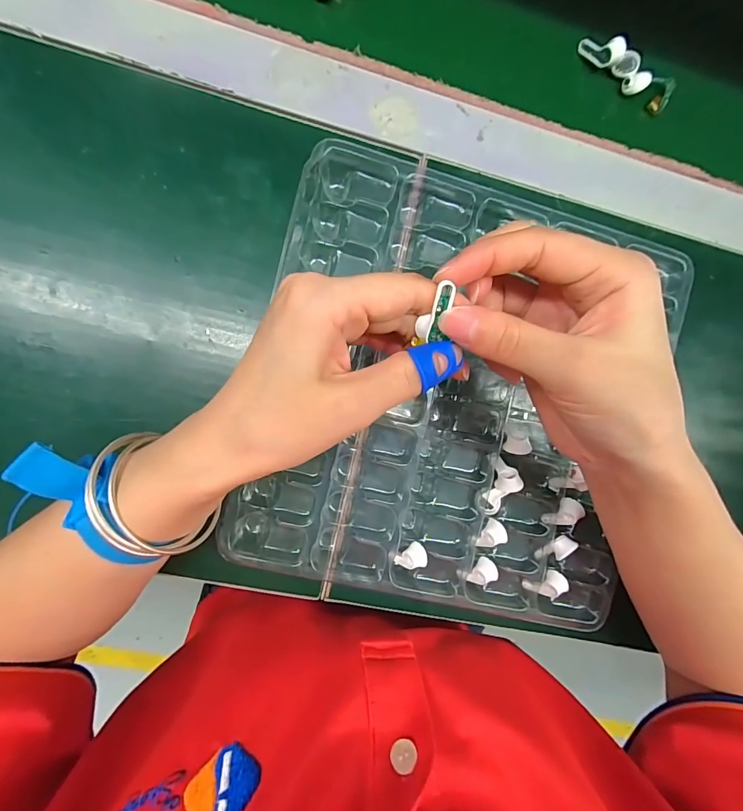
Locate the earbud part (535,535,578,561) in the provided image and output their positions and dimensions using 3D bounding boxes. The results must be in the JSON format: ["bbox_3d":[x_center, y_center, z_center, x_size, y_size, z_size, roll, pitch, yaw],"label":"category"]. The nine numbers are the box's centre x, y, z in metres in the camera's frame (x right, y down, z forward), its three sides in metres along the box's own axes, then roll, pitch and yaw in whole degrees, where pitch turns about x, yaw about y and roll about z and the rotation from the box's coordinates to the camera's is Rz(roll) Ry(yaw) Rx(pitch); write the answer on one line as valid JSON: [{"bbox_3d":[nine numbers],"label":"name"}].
[{"bbox_3d":[0.121,0.095,0.265,0.027,0.008,0.012,-30,97,25],"label":"earbud part"}]

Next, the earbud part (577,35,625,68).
[{"bbox_3d":[0.160,-0.247,0.281,0.010,0.015,0.033,-46,56,-3],"label":"earbud part"}]

